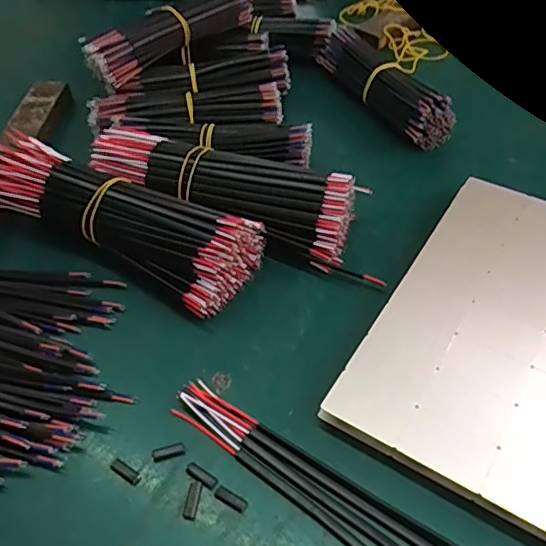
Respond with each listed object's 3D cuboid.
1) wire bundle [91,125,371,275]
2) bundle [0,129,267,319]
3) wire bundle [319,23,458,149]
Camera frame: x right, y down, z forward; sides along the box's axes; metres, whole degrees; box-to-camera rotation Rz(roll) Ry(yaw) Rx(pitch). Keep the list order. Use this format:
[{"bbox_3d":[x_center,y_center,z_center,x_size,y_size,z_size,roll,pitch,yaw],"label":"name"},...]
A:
[{"bbox_3d":[-0.031,-0.060,0.375,0.177,0.041,0.069,18,53,19],"label":"wire bundle"},{"bbox_3d":[-0.097,-0.033,0.351,0.171,0.050,0.057,20,53,20],"label":"bundle"},{"bbox_3d":[0.083,-0.153,0.453,0.033,0.046,0.141,-25,52,-17],"label":"wire bundle"}]

